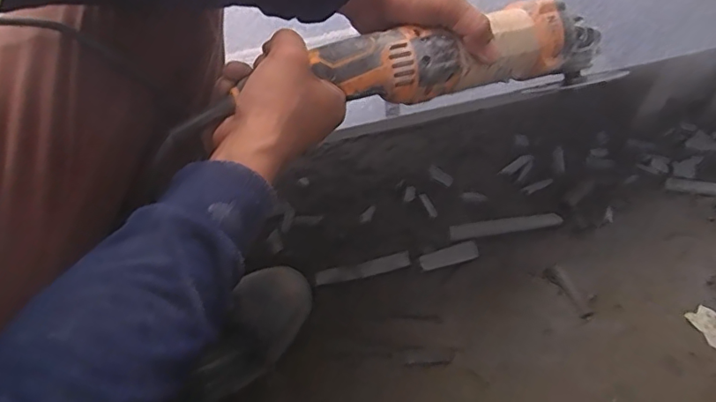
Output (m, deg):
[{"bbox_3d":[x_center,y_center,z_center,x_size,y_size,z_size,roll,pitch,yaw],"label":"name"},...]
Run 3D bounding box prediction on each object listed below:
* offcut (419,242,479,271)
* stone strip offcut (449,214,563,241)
[{"bbox_3d":[0.119,0.072,0.673,0.077,0.004,0.024,-17,57,-4],"label":"offcut"},{"bbox_3d":[0.197,0.032,0.693,0.148,0.004,0.023,-10,56,1],"label":"stone strip offcut"}]

